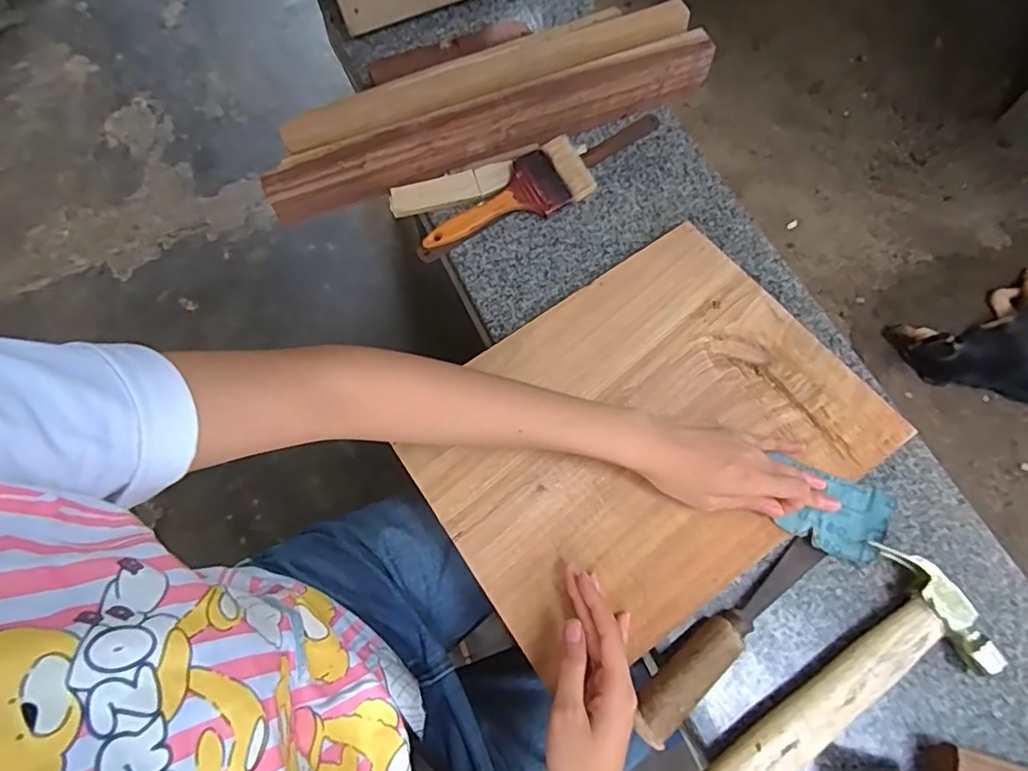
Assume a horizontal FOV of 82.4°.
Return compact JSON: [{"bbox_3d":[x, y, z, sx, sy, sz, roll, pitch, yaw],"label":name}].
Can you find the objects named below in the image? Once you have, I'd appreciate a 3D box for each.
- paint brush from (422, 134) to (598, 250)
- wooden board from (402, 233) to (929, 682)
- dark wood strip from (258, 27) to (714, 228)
[{"bbox_3d":[-0.010,-0.192,0.603,0.182,0.018,0.066,-27,71,-8],"label":"paint brush"},{"bbox_3d":[0.110,0.040,0.513,0.365,0.010,0.278,-35,73,-11],"label":"wooden board"},{"bbox_3d":[-0.019,-0.268,0.613,0.474,0.057,0.037,-22,71,-6],"label":"dark wood strip"}]

